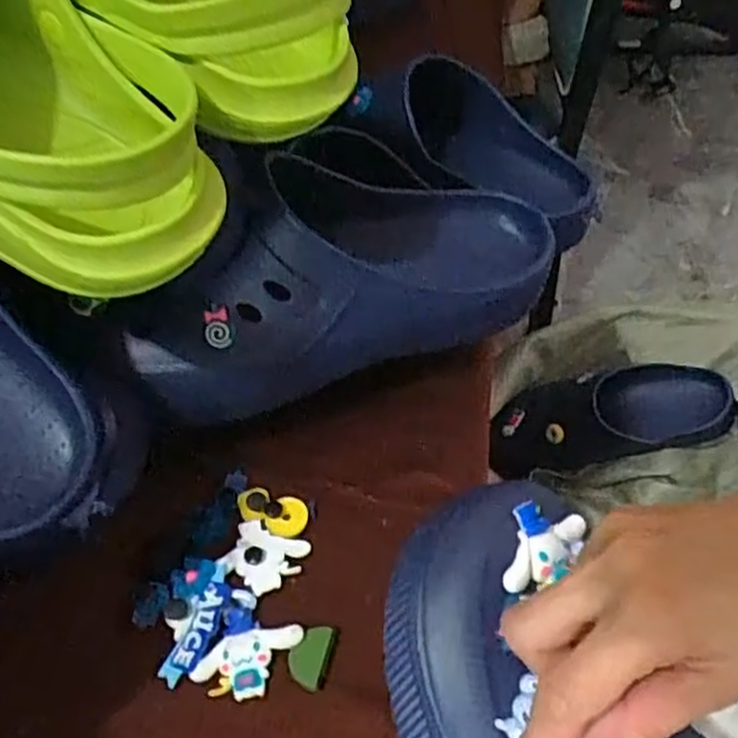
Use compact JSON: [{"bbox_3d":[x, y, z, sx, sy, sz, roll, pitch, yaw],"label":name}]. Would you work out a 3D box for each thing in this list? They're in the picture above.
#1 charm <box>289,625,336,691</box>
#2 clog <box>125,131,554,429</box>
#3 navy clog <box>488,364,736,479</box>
[{"bbox_3d":[-0.028,0.140,0.369,0.020,0.004,0.030,18,56,-3],"label":"charm"},{"bbox_3d":[-0.013,-0.064,0.425,0.254,0.100,0.096,-20,52,-12],"label":"clog"},{"bbox_3d":[0.301,0.057,0.962,0.302,0.088,0.101,-14,48,16],"label":"navy clog"}]

